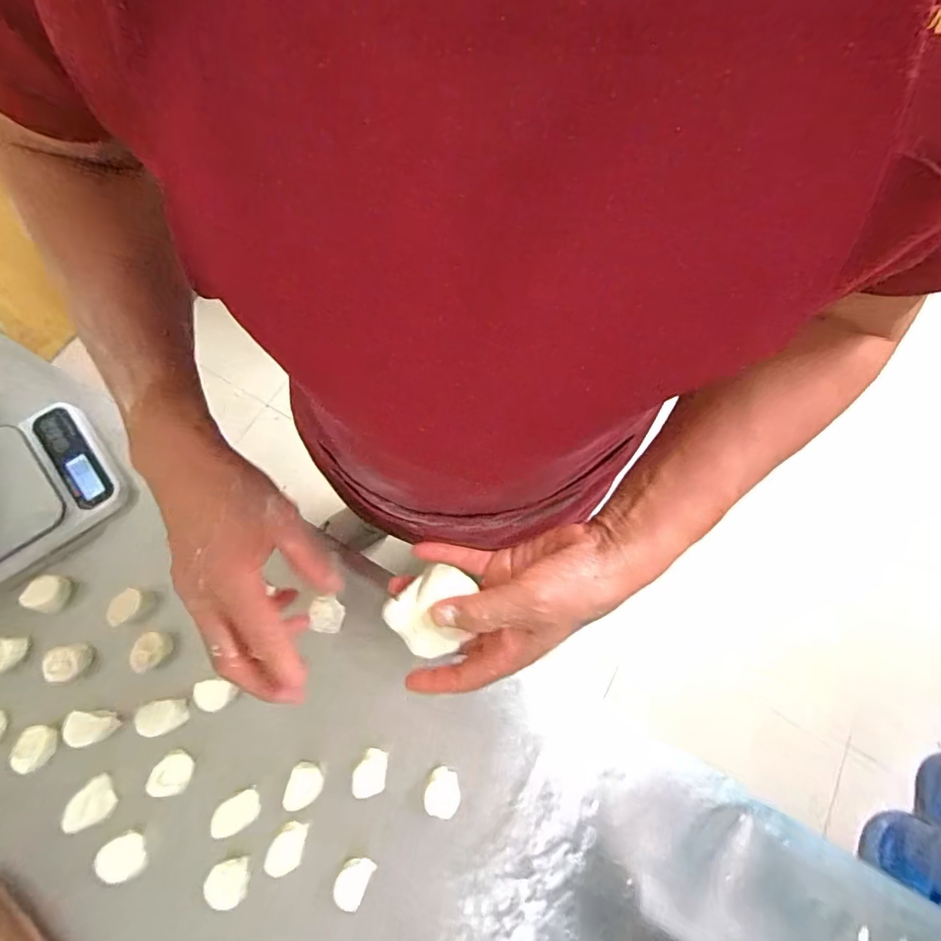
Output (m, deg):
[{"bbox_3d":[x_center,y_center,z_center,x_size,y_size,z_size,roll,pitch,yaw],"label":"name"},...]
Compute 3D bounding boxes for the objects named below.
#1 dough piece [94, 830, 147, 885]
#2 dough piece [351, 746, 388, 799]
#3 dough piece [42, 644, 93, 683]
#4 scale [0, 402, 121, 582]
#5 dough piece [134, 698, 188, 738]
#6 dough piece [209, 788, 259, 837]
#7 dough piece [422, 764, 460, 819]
[{"bbox_3d":[-0.319,0.355,0.464,0.030,0.026,0.036,-27,74,-11],"label":"dough piece"},{"bbox_3d":[-0.100,0.303,0.511,0.030,0.040,0.041,6,71,0],"label":"dough piece"},{"bbox_3d":[-0.399,0.191,0.502,0.029,0.024,0.033,-3,71,-4],"label":"dough piece"},{"bbox_3d":[-0.493,0.022,0.546,0.183,0.031,0.148,-33,81,-20],"label":"scale"},{"bbox_3d":[-0.309,0.248,0.513,0.044,0.033,0.032,-15,72,-8],"label":"dough piece"},{"bbox_3d":[-0.223,0.329,0.488,0.041,0.029,0.029,-27,74,-11],"label":"dough piece"},{"bbox_3d":[-0.027,0.317,0.503,0.033,0.027,0.041,15,71,3],"label":"dough piece"}]

